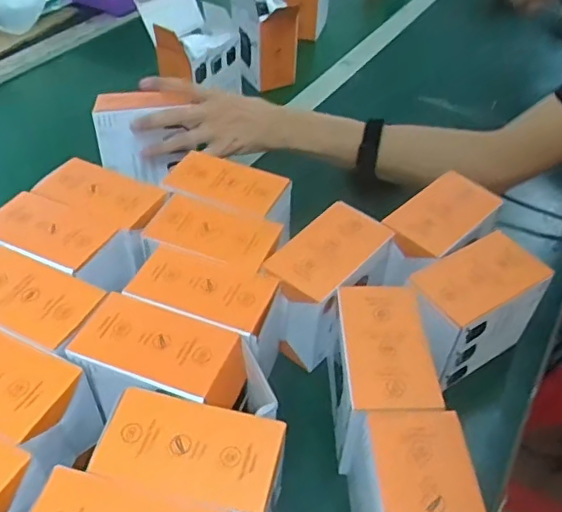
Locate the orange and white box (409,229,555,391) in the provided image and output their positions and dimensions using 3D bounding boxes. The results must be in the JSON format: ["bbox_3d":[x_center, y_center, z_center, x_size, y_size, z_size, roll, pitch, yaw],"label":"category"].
[{"bbox_3d":[0.162,0.044,0.490,0.118,0.085,0.067,-25,51,-26],"label":"orange and white box"}]

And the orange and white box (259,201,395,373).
[{"bbox_3d":[0.043,0.026,0.512,0.066,0.094,0.117,30,51,24],"label":"orange and white box"}]

